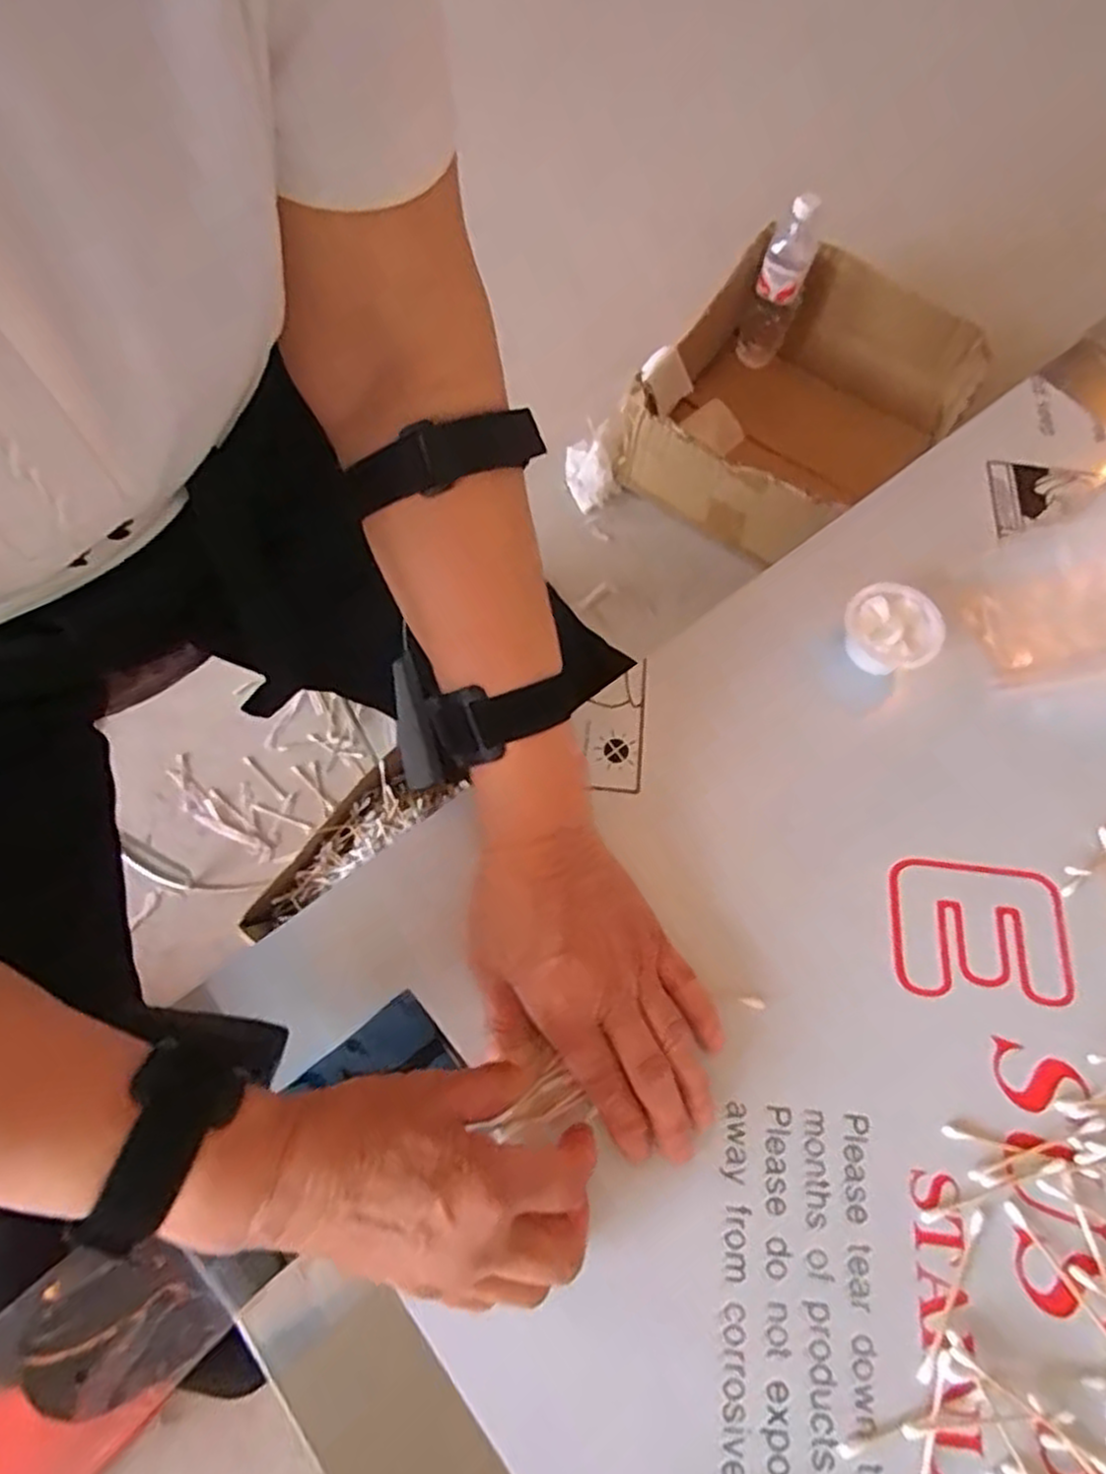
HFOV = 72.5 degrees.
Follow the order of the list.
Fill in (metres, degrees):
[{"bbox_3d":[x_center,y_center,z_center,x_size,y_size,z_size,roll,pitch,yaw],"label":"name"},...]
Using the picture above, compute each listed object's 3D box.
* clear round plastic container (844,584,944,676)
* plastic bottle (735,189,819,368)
[{"bbox_3d":[0.192,-0.062,0.435,0.052,0.028,0.051,1,68,-3],"label":"clear round plastic container"},{"bbox_3d":[0.318,-0.633,1.060,0.065,0.208,0.056,21,43,7],"label":"plastic bottle"}]

